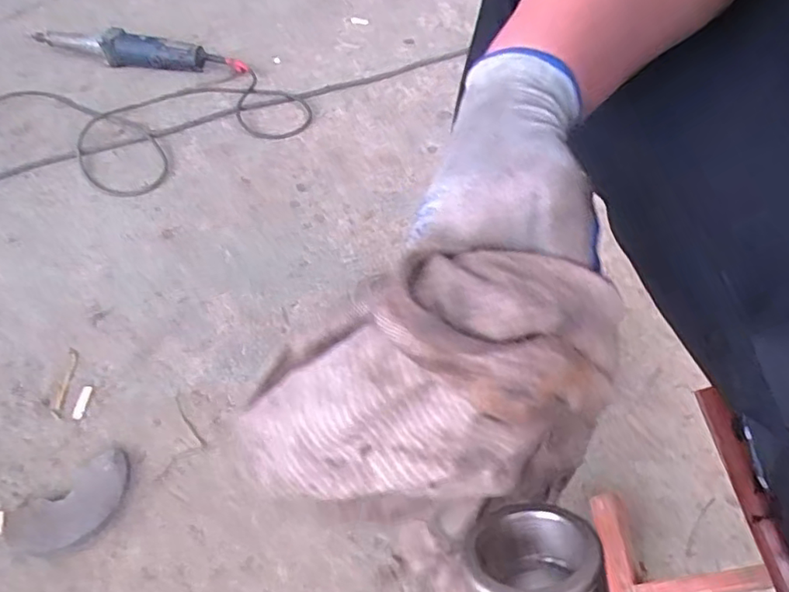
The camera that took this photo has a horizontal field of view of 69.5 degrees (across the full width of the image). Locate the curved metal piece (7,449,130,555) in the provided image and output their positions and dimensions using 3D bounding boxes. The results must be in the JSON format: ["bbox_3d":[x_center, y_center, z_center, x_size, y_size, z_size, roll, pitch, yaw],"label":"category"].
[{"bbox_3d":[-0.361,0.232,0.638,0.128,0.022,0.079,-31,60,-23],"label":"curved metal piece"}]

